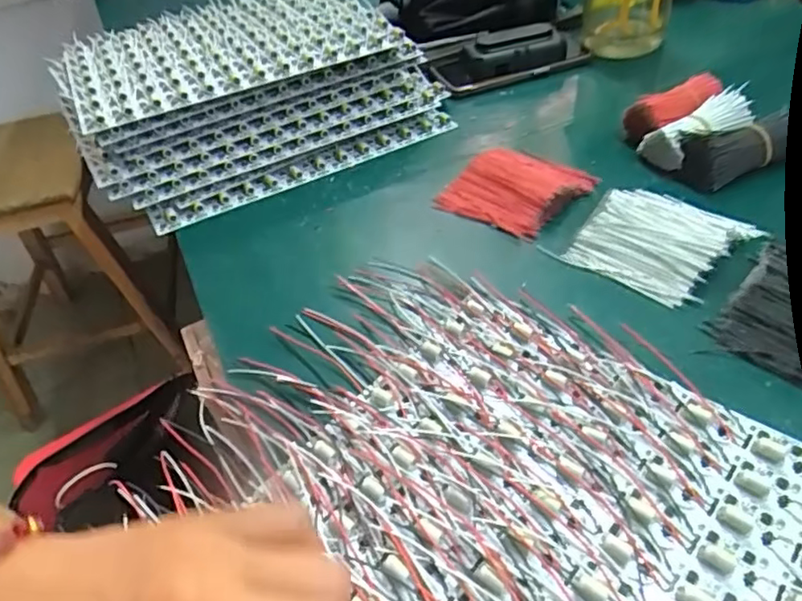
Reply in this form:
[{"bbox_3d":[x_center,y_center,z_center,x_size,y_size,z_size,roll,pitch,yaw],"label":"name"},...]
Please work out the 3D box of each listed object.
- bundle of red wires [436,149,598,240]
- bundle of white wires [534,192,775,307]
[{"bbox_3d":[0.090,-0.091,0.483,0.095,0.021,0.089,28,52,30],"label":"bundle of red wires"},{"bbox_3d":[0.175,-0.043,0.417,0.093,0.022,0.092,29,53,31],"label":"bundle of white wires"}]

